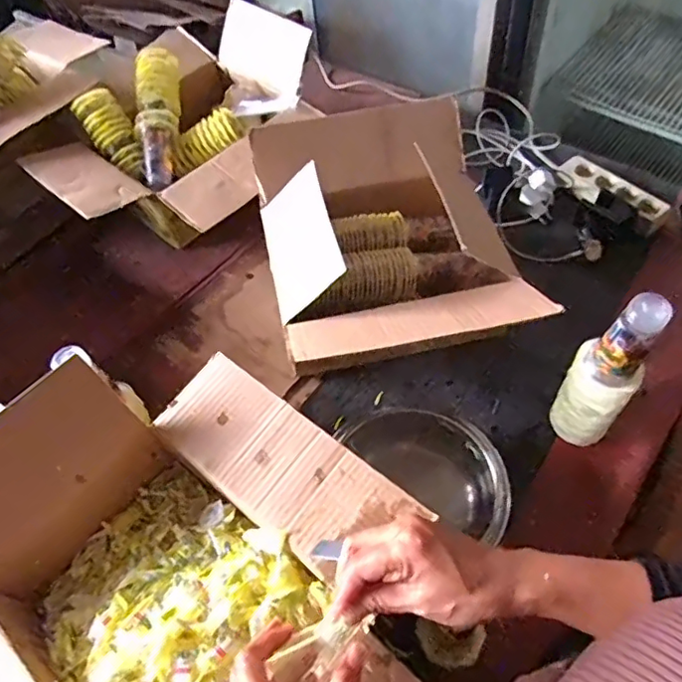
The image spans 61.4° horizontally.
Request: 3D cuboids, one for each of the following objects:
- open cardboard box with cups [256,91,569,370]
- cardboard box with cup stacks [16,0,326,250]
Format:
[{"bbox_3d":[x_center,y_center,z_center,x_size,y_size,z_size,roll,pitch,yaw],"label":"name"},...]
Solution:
[{"bbox_3d":[0.066,-0.131,0.854,0.326,0.196,0.415,-11,55,-4],"label":"open cardboard box with cups"},{"bbox_3d":[-0.268,-0.380,1.049,0.377,0.189,0.509,23,60,18],"label":"cardboard box with cup stacks"}]

